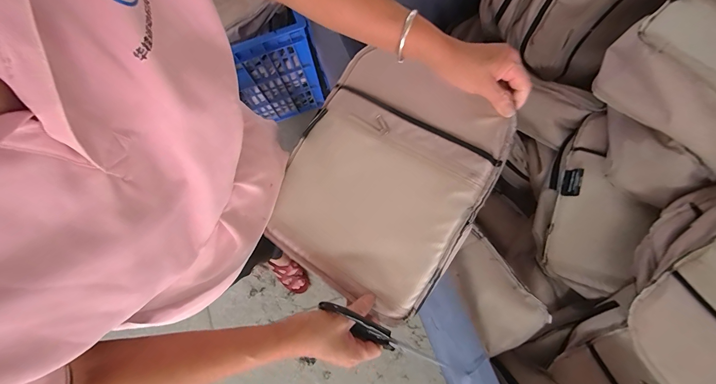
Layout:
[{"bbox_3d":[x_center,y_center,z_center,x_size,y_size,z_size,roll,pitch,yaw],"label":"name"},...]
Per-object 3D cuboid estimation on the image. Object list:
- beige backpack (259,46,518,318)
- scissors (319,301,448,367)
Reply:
[{"bbox_3d":[0.026,-0.017,0.460,0.276,0.027,0.327,33,90,20],"label":"beige backpack"},{"bbox_3d":[0.023,0.177,0.394,0.158,0.057,0.007,27,51,9],"label":"scissors"}]

